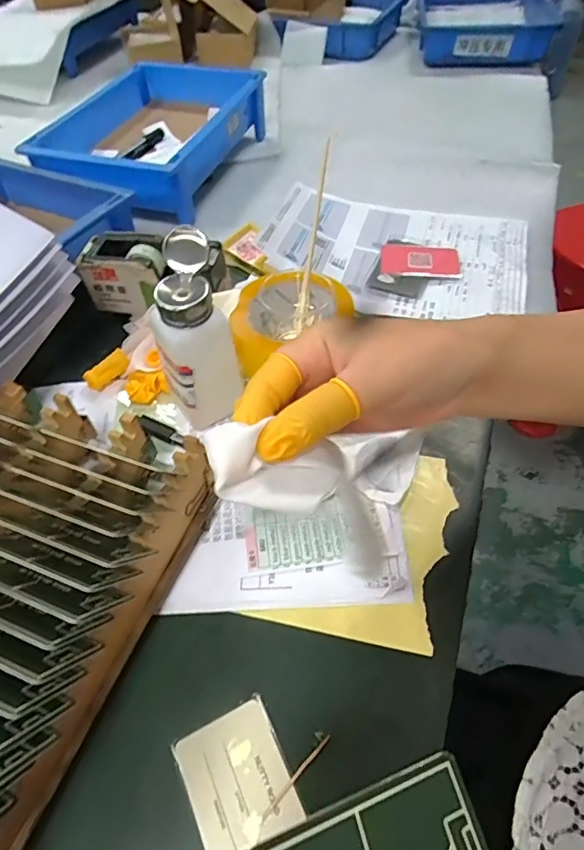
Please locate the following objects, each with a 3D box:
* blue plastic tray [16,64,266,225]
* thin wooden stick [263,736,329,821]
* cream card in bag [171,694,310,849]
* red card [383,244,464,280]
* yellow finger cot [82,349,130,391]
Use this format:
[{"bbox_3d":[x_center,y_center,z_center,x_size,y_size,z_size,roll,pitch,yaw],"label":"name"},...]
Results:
[{"bbox_3d":[-0.184,-0.398,0.680,0.225,0.070,0.304,12,53,11],"label":"blue plastic tray"},{"bbox_3d":[0.003,0.197,0.278,0.053,0.004,0.004,-39,60,-25],"label":"thin wooden stick"},{"bbox_3d":[-0.028,0.205,0.274,0.057,0.005,0.081,-24,55,-16],"label":"cream card in bag"},{"bbox_3d":[0.145,-0.187,0.554,0.085,0.005,0.060,5,55,4],"label":"red card"},{"bbox_3d":[-0.172,-0.051,0.460,0.044,0.018,0.012,-41,60,-4],"label":"yellow finger cot"}]

